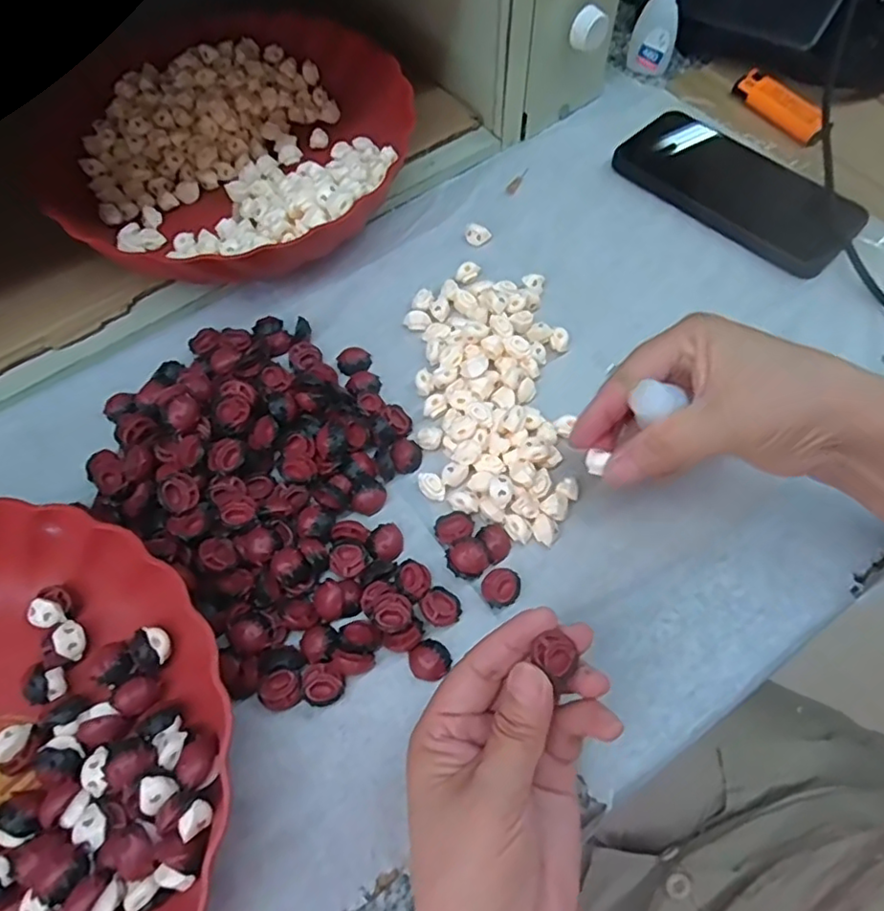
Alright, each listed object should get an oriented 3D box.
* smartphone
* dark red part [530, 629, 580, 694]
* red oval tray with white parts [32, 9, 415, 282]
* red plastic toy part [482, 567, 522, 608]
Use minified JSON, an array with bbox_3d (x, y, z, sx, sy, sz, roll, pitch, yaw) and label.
[{"bbox_3d":[0.205,-0.186,0.421,0.160,0.018,0.076,41,70,20],"label":"smartphone"},{"bbox_3d":[0.045,0.078,0.234,0.018,0.009,0.017,-37,67,-17],"label":"dark red part"},{"bbox_3d":[-0.137,-0.205,0.416,0.226,0.057,0.235,4,62,3],"label":"red oval tray with white parts"},{"bbox_3d":[0.030,0.066,0.301,0.018,0.008,0.020,40,69,19],"label":"red plastic toy part"}]

